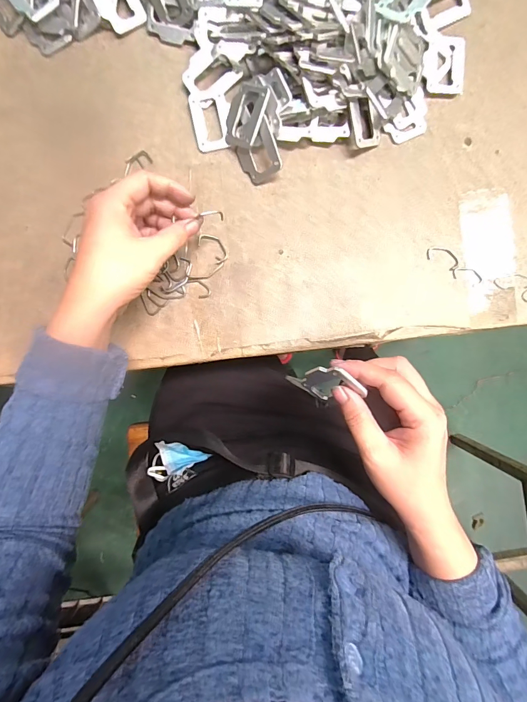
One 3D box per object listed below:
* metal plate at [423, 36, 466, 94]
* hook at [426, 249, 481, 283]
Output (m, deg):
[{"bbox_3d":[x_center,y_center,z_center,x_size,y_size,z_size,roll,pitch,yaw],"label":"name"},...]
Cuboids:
[{"bbox_3d":[0.173,-0.275,0.344,0.039,0.005,0.053,2,90,0],"label":"metal plate"},{"bbox_3d":[0.188,-0.083,0.351,0.060,0.004,0.018,35,90,0],"label":"hook"}]

